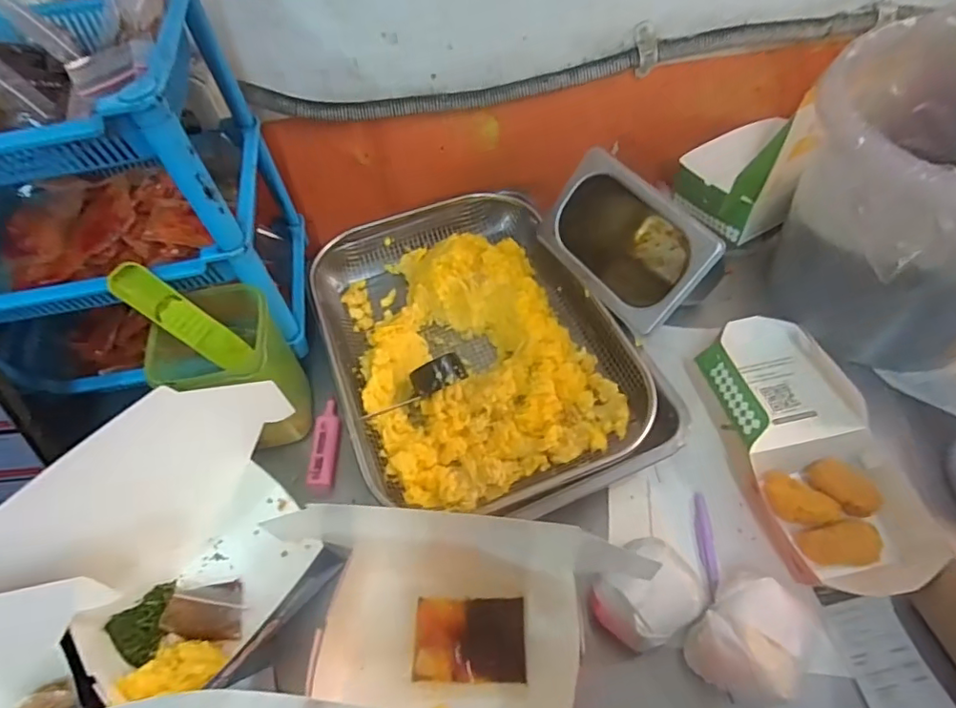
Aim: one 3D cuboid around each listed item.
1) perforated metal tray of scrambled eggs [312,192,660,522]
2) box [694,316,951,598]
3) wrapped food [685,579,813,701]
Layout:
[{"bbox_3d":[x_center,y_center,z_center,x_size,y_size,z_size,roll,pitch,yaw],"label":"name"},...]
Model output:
[{"bbox_3d":[0.001,-0.016,0.593,0.296,0.098,0.358,-21,59,-9],"label":"perforated metal tray of scrambled eggs"},{"bbox_3d":[0.285,0.081,0.481,0.126,0.064,0.244,-22,56,-7],"label":"box"},{"bbox_3d":[0.201,0.211,0.405,0.064,0.051,0.083,34,67,26],"label":"wrapped food"}]

